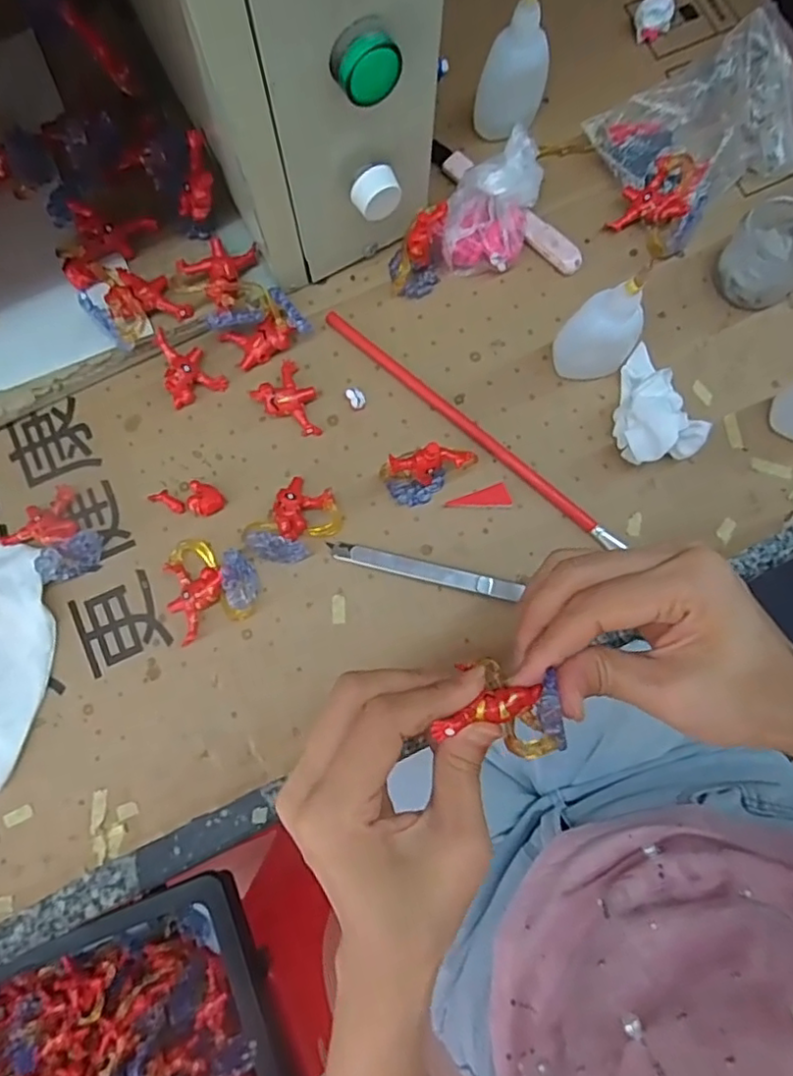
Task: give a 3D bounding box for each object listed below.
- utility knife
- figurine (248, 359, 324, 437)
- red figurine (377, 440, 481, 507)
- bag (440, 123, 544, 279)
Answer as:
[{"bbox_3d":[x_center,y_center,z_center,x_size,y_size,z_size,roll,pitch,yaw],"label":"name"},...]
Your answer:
[{"bbox_3d":[0.016,0.018,0.363,0.113,0.012,0.012,14,79,3],"label":"utility knife"},{"bbox_3d":[-0.064,-0.085,0.383,0.033,0.014,0.047,-42,81,-8],"label":"figurine"},{"bbox_3d":[0.019,-0.037,0.356,0.052,0.049,0.020,-10,78,-2],"label":"red figurine"},{"bbox_3d":[0.059,-0.205,0.384,0.049,0.047,0.073,20,79,4],"label":"bag"}]

